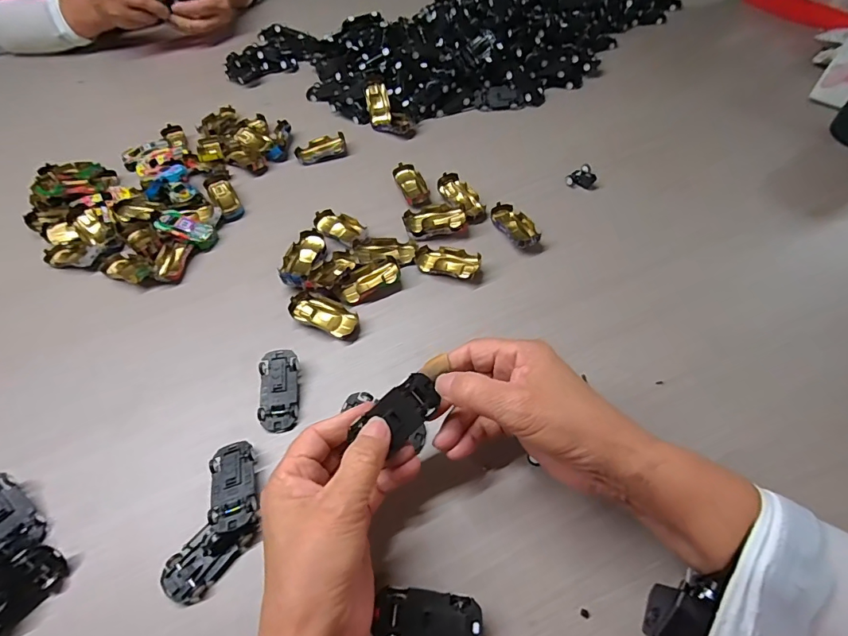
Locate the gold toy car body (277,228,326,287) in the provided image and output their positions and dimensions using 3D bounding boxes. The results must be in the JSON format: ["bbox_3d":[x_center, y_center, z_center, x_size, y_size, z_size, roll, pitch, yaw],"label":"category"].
[{"bbox_3d":[-0.120,-0.057,0.439,0.033,0.021,0.070,8,56,9],"label":"gold toy car body"}]

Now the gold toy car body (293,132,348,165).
[{"bbox_3d":[-0.129,-0.211,0.554,0.062,0.015,0.034,-20,56,-10],"label":"gold toy car body"}]

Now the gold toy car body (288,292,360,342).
[{"bbox_3d":[-0.088,-0.004,0.405,0.065,0.018,0.031,18,58,16],"label":"gold toy car body"}]

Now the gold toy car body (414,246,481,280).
[{"bbox_3d":[0.023,-0.055,0.433,0.062,0.011,0.029,12,57,12],"label":"gold toy car body"}]

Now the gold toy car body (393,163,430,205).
[{"bbox_3d":[-0.013,-0.152,0.508,0.029,0.014,0.067,-19,56,-9],"label":"gold toy car body"}]

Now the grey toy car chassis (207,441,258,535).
[{"bbox_3d":[-0.136,0.121,0.319,0.031,0.014,0.063,-16,55,-7],"label":"grey toy car chassis"}]

